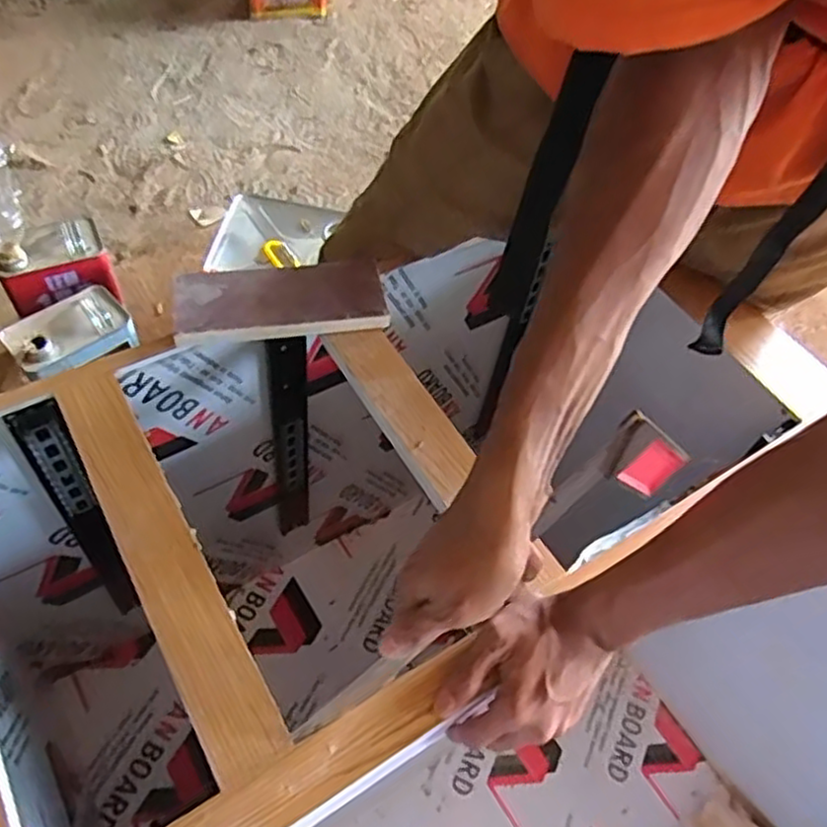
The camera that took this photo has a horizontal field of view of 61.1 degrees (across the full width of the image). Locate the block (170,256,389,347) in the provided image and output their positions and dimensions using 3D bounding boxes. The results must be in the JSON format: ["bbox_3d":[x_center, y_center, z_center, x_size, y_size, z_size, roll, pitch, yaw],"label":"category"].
[{"bbox_3d":[-0.126,-0.108,0.660,0.191,0.022,0.083,-9,57,-11],"label":"block"}]

